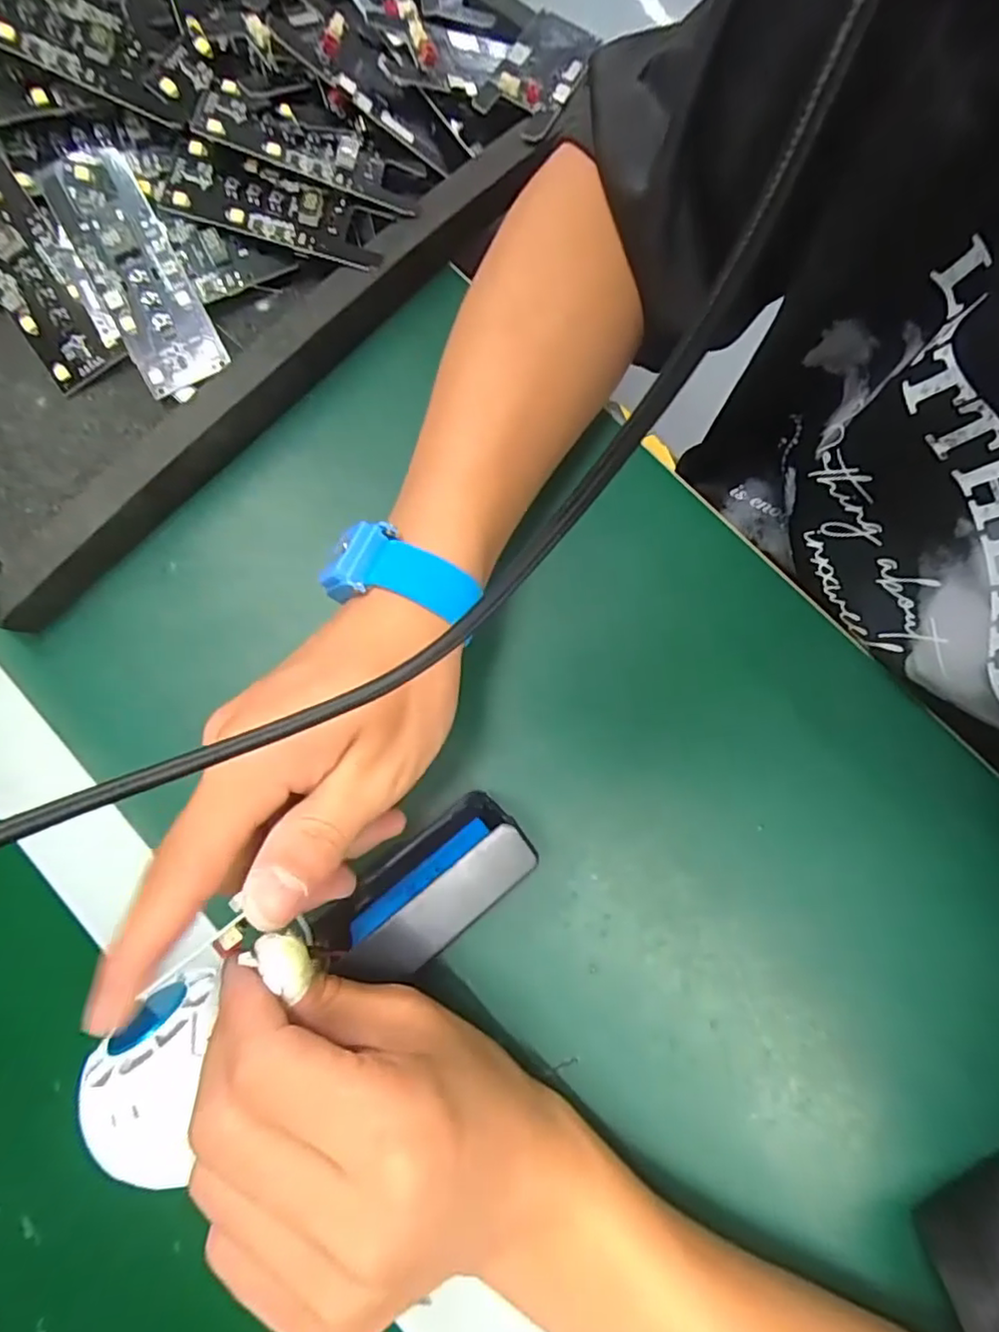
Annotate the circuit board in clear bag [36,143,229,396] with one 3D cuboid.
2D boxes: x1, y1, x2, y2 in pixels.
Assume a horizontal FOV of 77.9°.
[{"bbox_3d":[-0.170,-0.186,0.287,0.040,0.011,0.113,-28,95,-5],"label":"circuit board in clear bag"}]

